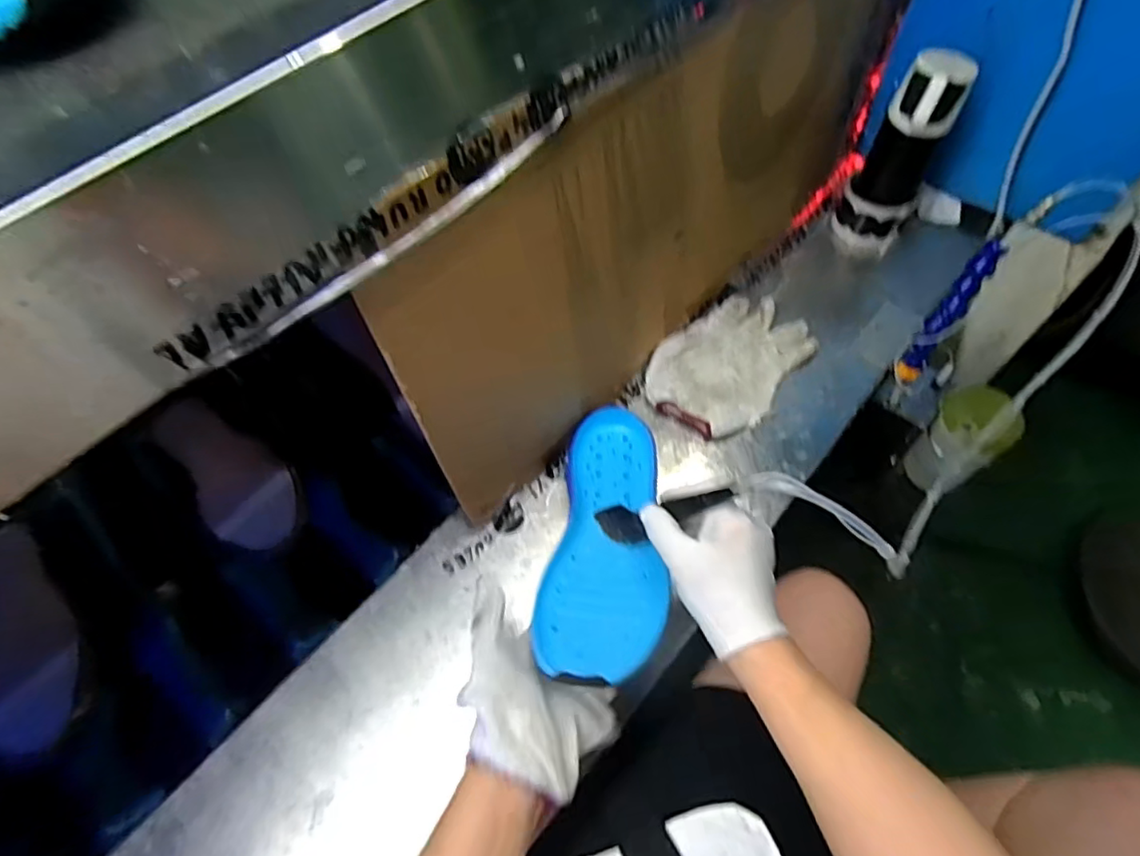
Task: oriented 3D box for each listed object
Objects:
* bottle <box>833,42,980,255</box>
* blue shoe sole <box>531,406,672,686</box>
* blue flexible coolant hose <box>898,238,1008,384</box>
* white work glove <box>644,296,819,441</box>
[{"bbox_3d":[0.372,-0.302,0.702,0.084,0.234,0.064,28,64,18],"label":"bottle"},{"bbox_3d":[0.033,0.086,0.526,0.099,0.033,0.292,3,42,5],"label":"blue shoe sole"},{"bbox_3d":[0.395,-0.117,0.634,0.024,0.163,0.020,35,44,21],"label":"blue flexible coolant hose"},{"bbox_3d":[0.181,-0.075,0.683,0.192,0.037,0.127,-41,65,-20],"label":"white work glove"}]

